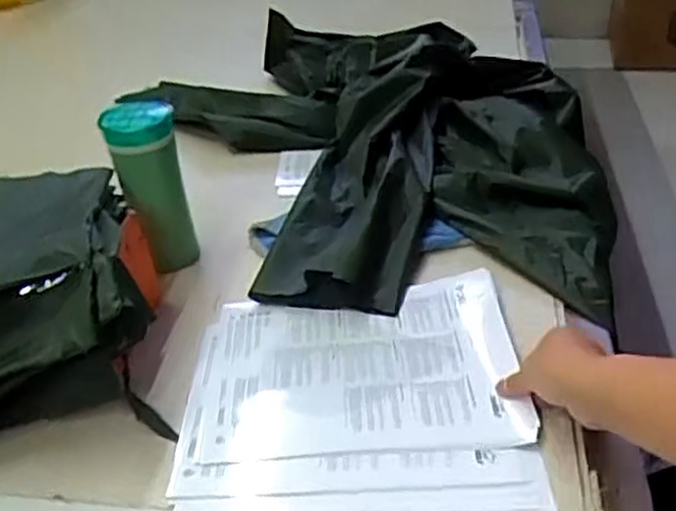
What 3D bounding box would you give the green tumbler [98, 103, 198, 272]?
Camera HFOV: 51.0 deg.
[{"bbox_3d":[-0.202,-0.070,0.780,0.071,0.185,0.064,-15,37,-15],"label":"green tumbler"}]

